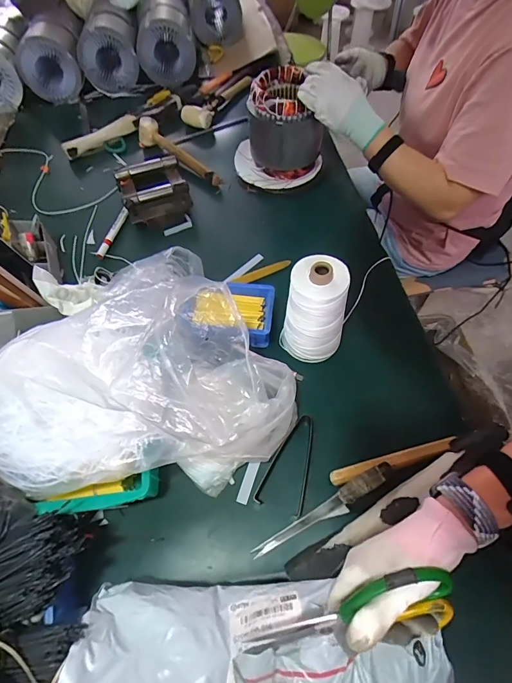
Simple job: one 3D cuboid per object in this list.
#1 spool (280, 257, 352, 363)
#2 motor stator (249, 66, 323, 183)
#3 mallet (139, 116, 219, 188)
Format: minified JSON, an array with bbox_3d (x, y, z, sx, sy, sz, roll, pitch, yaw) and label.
[{"bbox_3d":[0.093,-0.045,0.569,0.091,0.182,0.092,-1,60,2],"label":"spool"},{"bbox_3d":[0.062,-0.436,0.768,0.145,0.173,0.126,2,60,3],"label":"motor stator"},{"bbox_3d":[-0.187,-0.444,0.884,0.051,0.064,0.275,-40,66,-19],"label":"mallet"}]

